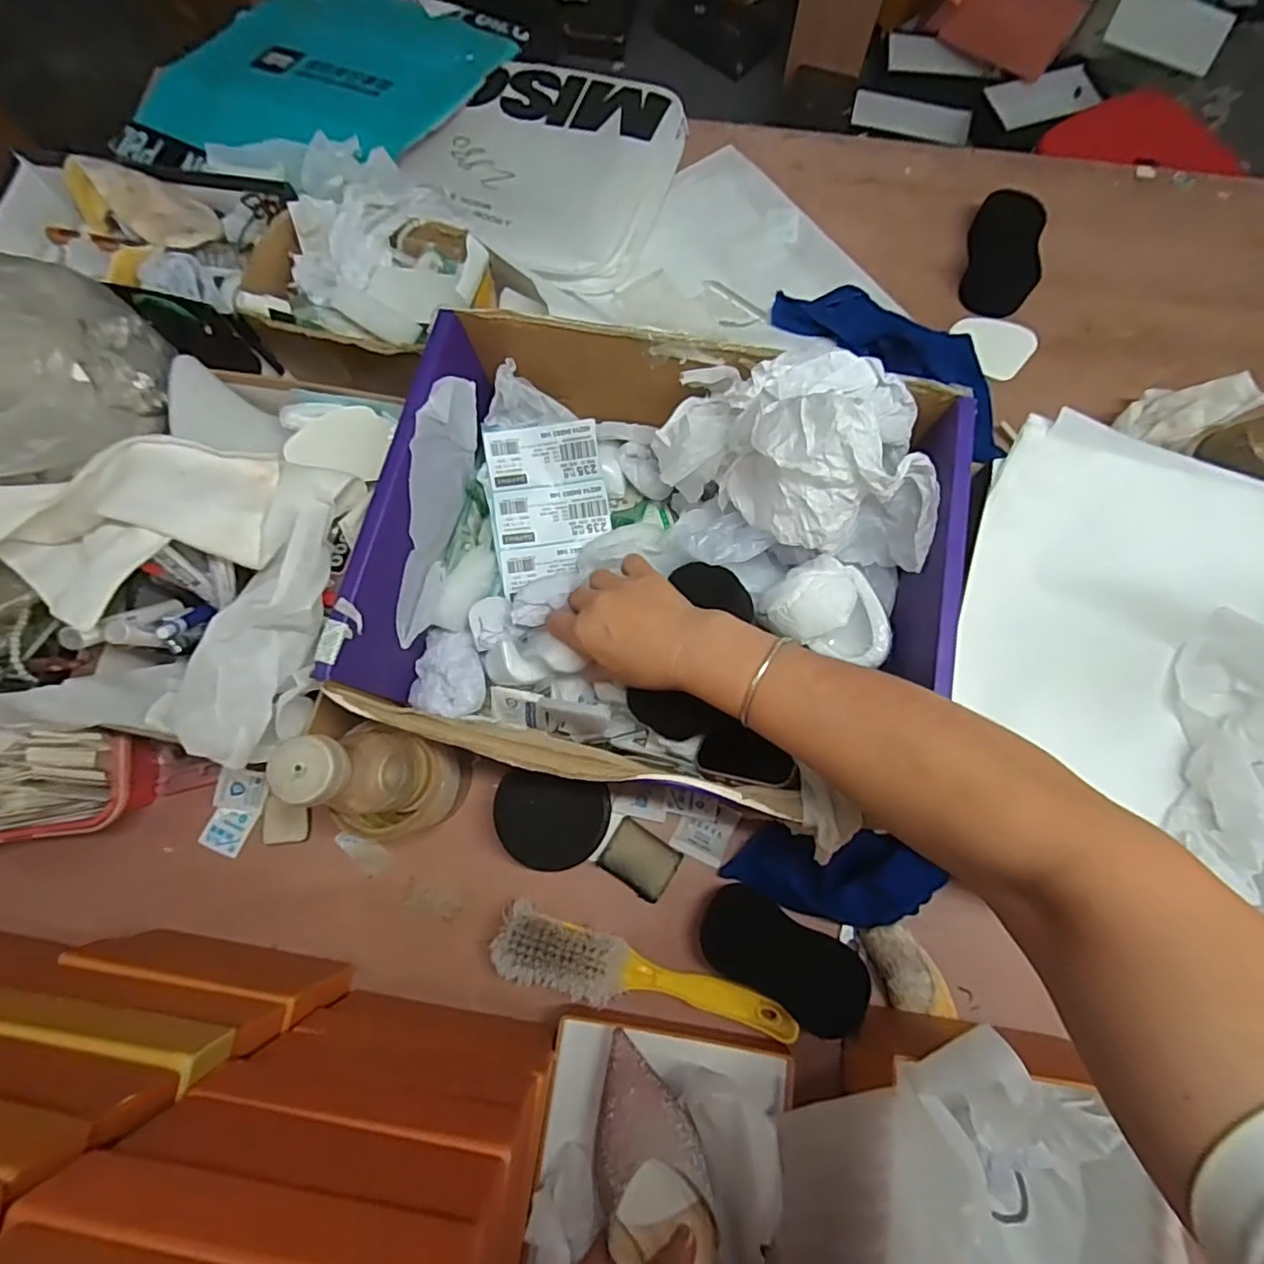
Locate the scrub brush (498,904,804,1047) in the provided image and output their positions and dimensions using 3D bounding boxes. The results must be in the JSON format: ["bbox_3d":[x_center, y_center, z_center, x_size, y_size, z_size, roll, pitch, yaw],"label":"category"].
[{"bbox_3d":[0.007,0.268,0.460,0.228,0.032,0.047,16,77,5],"label":"scrub brush"}]

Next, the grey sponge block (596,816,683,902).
[{"bbox_3d":[0.007,0.189,0.497,0.059,0.004,0.047,33,79,9],"label":"grey sponge block"}]

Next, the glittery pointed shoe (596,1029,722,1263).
[{"bbox_3d":[0.025,0.412,0.391,0.071,0.062,0.253,-17,56,-3],"label":"glittery pointed shoe"}]

